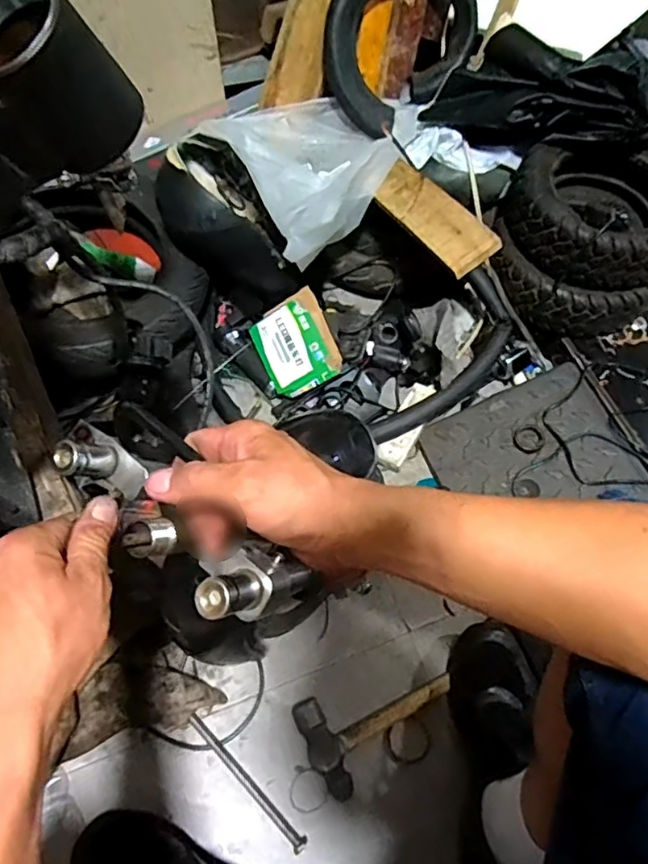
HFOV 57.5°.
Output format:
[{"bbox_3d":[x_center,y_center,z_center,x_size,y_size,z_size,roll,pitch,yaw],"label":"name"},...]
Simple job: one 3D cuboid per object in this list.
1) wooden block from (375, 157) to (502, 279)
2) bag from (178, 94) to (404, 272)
[{"bbox_3d":[0.142,-0.296,0.797,0.068,0.014,0.239,-38,55,9],"label":"wooden block"},{"bbox_3d":[-0.018,-0.397,0.852,0.223,0.097,0.300,-29,68,-17],"label":"bag"}]

